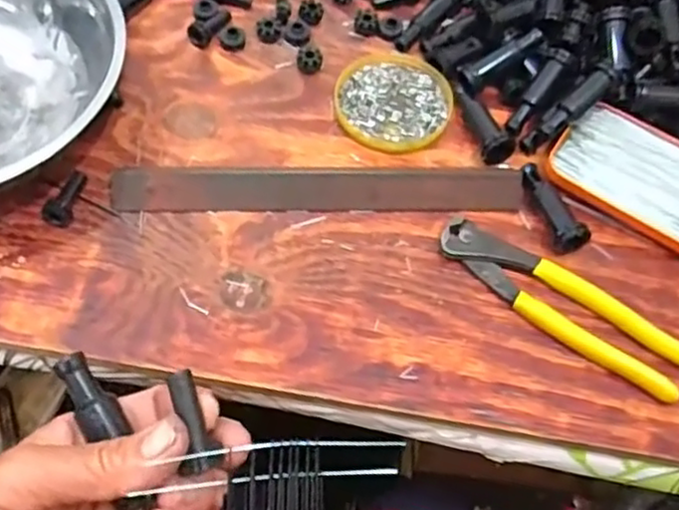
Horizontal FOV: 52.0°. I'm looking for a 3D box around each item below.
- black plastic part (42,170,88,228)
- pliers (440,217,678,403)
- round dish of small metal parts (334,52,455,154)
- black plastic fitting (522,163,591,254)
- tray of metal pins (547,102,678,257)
[{"bbox_3d":[-0.175,-0.039,0.446,0.015,0.015,0.041,11,62,2],"label":"black plastic part"},{"bbox_3d":[0.137,0.029,0.432,0.164,0.012,0.041,37,66,14],"label":"pliers"},{"bbox_3d":[0.040,-0.113,0.510,0.082,0.008,0.091,18,63,5],"label":"round dish of small metal parts"},{"bbox_3d":[0.140,-0.035,0.463,0.022,0.020,0.066,-16,65,-12],"label":"black plastic fitting"},{"bbox_3d":[0.221,-0.049,0.478,0.142,0.018,0.081,33,65,13],"label":"tray of metal pins"}]

